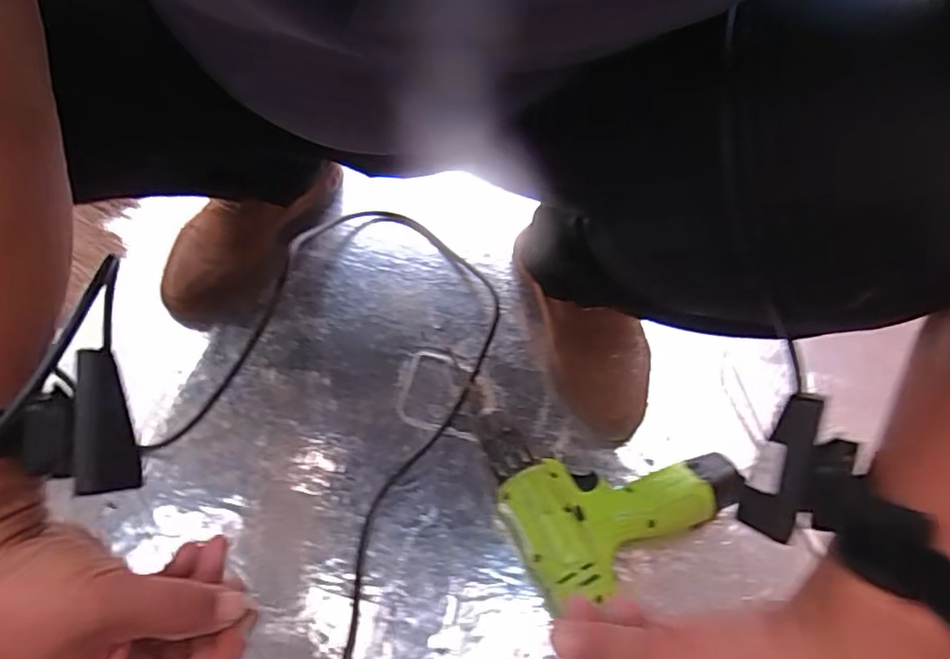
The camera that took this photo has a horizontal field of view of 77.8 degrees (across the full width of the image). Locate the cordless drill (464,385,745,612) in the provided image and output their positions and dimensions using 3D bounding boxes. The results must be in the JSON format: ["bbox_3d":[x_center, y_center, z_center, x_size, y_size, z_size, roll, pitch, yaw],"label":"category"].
[{"bbox_3d":[0.099,0.106,0.516,0.185,0.057,0.200,-22,60,-16],"label":"cordless drill"}]

